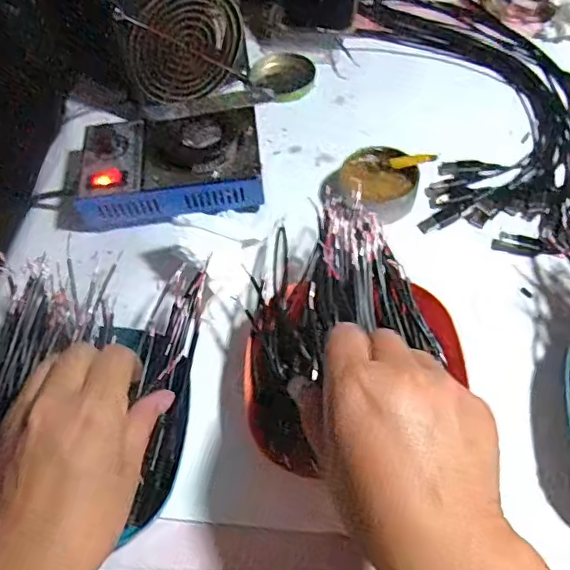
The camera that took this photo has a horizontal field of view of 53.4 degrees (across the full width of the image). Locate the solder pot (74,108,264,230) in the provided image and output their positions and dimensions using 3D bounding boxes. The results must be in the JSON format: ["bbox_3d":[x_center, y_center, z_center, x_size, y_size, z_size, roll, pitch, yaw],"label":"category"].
[{"bbox_3d":[-0.097,-0.095,0.469,0.153,0.052,0.090,-9,58,-1],"label":"solder pot"}]

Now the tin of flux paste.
[{"bbox_3d":[0.078,-0.081,0.466,0.060,0.032,0.057,-2,58,4],"label":"tin of flux paste"}]

